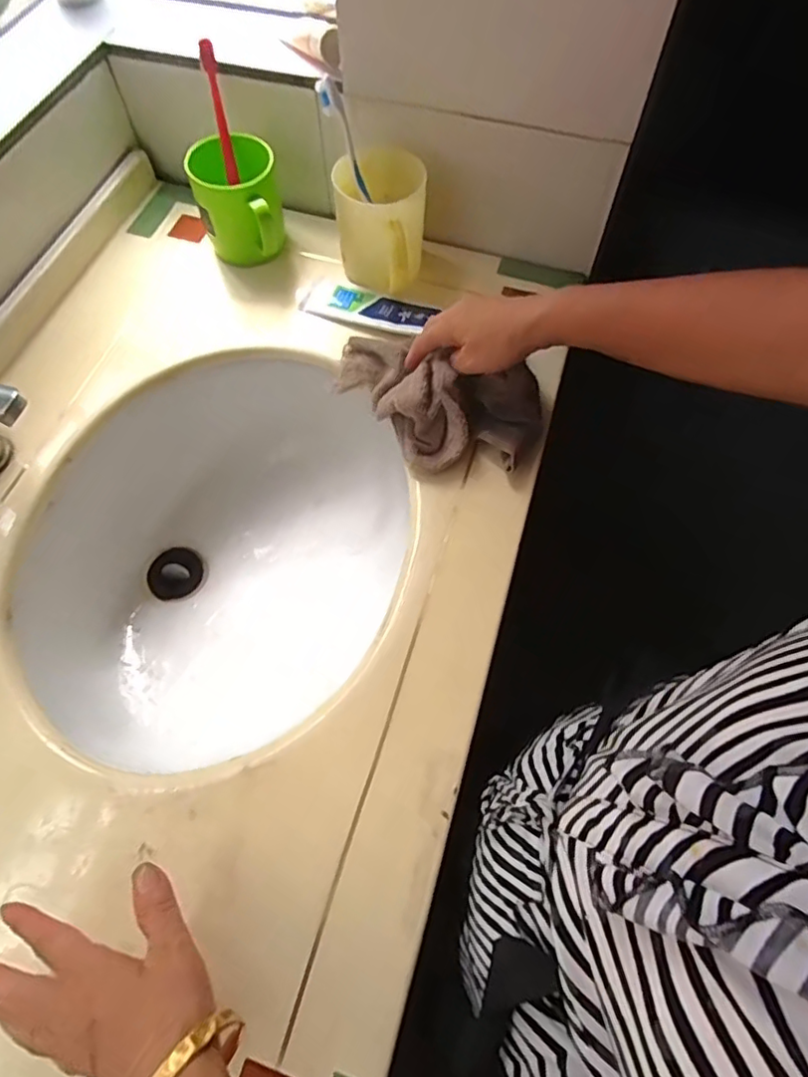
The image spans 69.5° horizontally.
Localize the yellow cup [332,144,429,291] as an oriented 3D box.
[{"bbox_3d":[-0.024,-0.315,0.586,0.088,0.094,0.119,1,64,3],"label":"yellow cup"}]

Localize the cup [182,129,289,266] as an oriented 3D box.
[{"bbox_3d":[-0.167,-0.339,0.600,0.086,0.090,0.105,-17,64,-6],"label":"cup"}]

